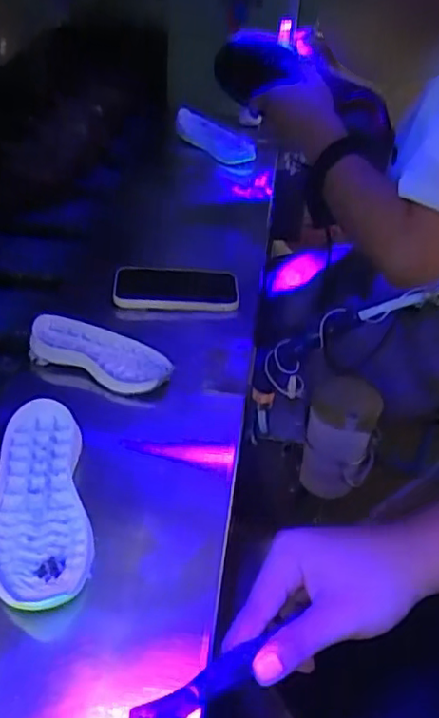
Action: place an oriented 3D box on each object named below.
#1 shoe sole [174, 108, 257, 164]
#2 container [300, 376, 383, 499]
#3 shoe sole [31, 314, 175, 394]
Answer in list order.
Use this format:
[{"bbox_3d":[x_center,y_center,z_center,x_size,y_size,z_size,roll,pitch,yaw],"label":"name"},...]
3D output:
[{"bbox_3d":[-0.010,-0.395,1.097,0.063,0.033,0.210,-20,45,-25],"label":"shoe sole"},{"bbox_3d":[0.137,0.090,0.697,0.073,0.126,0.067,14,41,12],"label":"container"},{"bbox_3d":[-0.125,-0.004,0.652,0.155,0.028,0.073,20,41,14],"label":"shoe sole"}]

